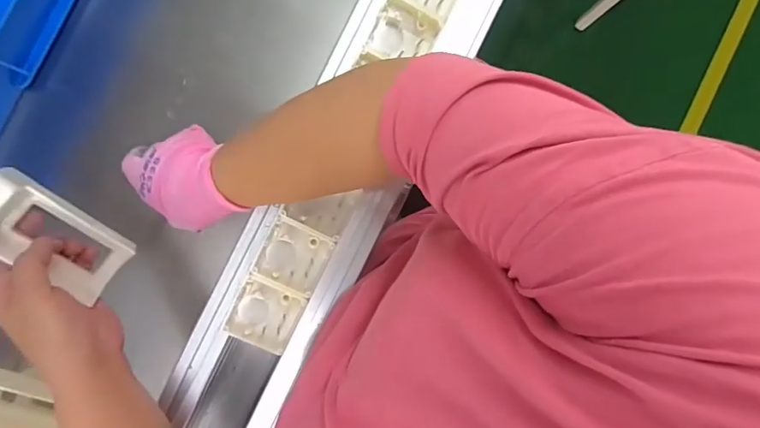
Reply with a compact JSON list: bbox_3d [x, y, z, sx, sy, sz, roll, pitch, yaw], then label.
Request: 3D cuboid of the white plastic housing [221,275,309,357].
[{"bbox_3d":[-0.092,0.082,0.392,0.050,0.015,0.051,27,88,-4],"label":"white plastic housing"}]

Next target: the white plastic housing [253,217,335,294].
[{"bbox_3d":[-0.069,0.035,0.394,0.048,0.012,0.049,26,88,-4],"label":"white plastic housing"}]

